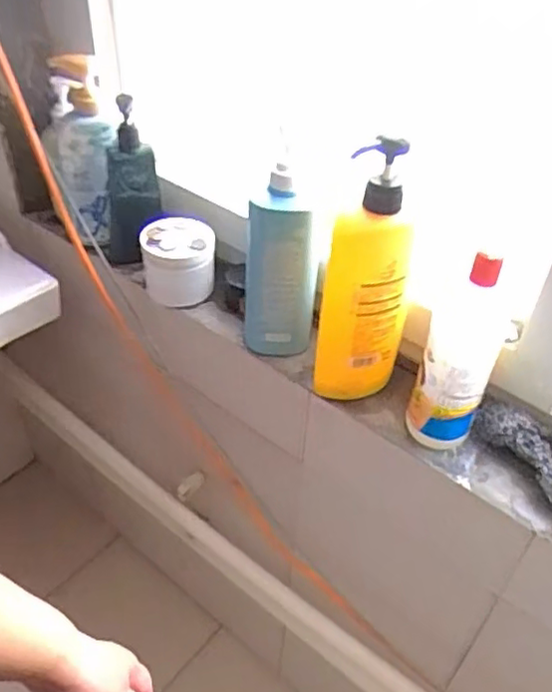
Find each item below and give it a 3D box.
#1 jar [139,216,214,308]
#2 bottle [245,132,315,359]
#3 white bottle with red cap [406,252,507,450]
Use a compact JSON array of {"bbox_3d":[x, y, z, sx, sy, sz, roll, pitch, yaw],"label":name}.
[{"bbox_3d":[-0.113,-0.101,0.785,0.090,0.073,0.088,1,43,-2],"label":"jar"},{"bbox_3d":[0.000,-0.078,0.664,0.062,0.197,0.077,-7,44,-10],"label":"bottle"},{"bbox_3d":[0.160,0.012,0.574,0.057,0.189,0.053,25,47,22],"label":"white bottle with red cap"}]

